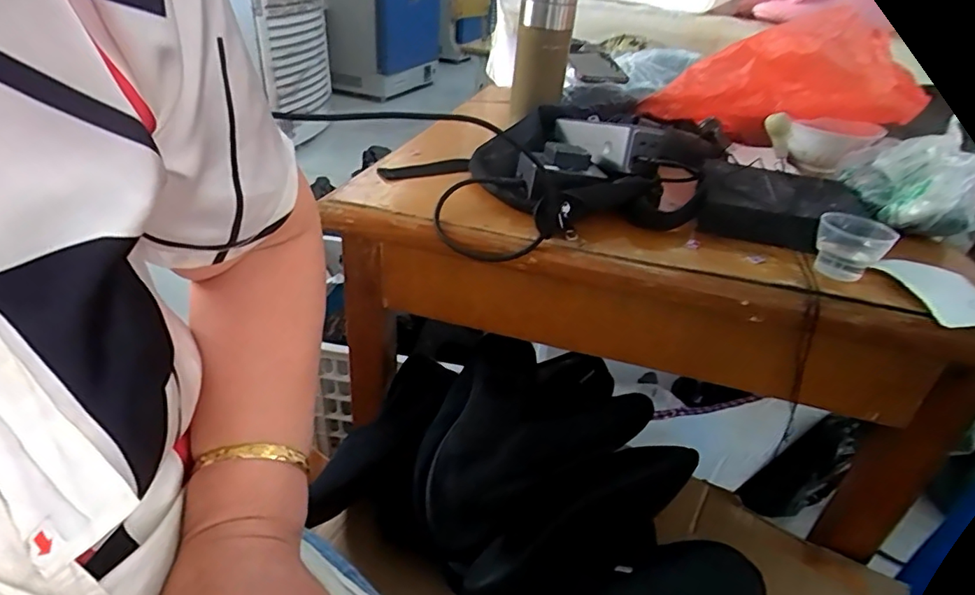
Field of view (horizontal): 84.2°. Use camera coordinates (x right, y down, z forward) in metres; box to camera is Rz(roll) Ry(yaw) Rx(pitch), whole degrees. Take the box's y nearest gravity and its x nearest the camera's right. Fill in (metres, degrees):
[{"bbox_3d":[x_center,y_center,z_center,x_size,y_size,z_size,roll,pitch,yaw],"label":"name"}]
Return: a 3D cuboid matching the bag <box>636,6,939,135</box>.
[{"bbox_3d":[0.351,-0.277,0.679,0.298,0.127,0.131,13,30,39],"label":"bag"}]

